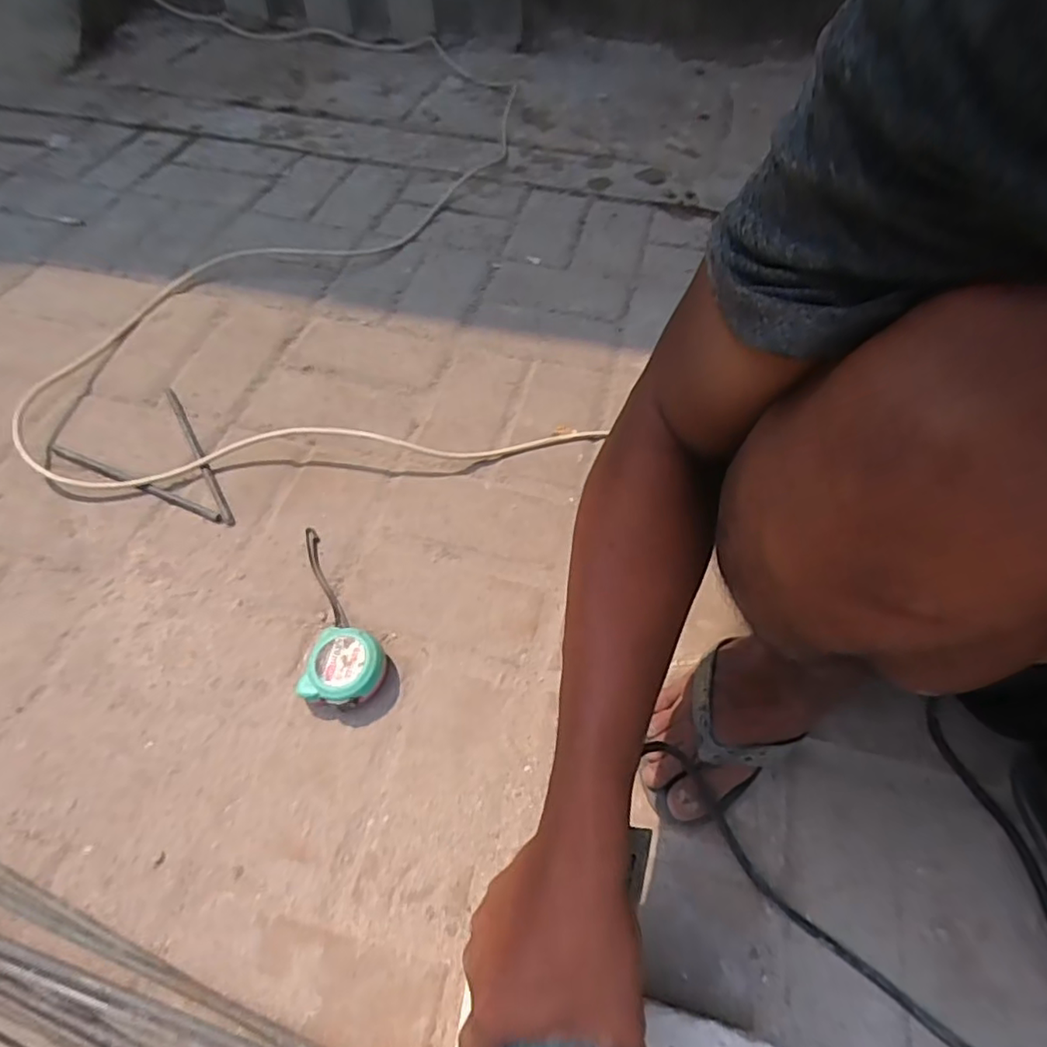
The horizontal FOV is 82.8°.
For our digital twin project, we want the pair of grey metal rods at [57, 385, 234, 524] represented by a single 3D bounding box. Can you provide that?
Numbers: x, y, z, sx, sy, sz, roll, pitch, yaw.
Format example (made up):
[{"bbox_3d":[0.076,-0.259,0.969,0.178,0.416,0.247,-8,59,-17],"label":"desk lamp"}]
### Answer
[{"bbox_3d":[-0.405,-0.064,0.665,0.234,0.009,0.137,36,63,23],"label":"pair of grey metal rods"}]

